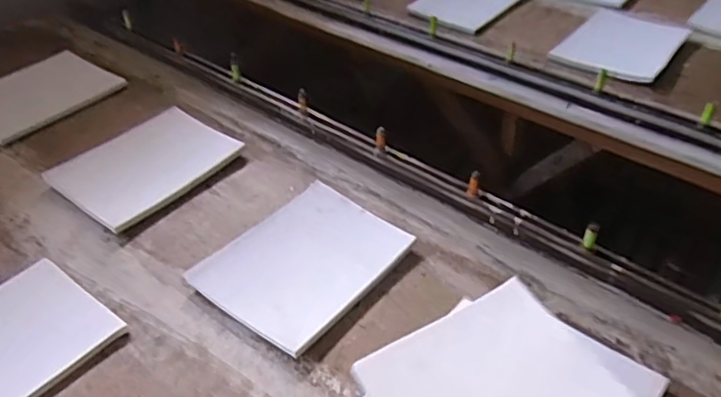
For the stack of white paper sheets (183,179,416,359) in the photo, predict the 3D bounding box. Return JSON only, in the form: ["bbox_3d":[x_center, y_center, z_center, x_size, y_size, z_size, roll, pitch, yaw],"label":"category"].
[{"bbox_3d":[-0.080,0.088,0.875,0.205,0.013,0.262,30,54,28],"label":"stack of white paper sheets"}]

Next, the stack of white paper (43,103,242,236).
[{"bbox_3d":[-0.374,-0.069,1.037,0.206,0.027,0.262,30,53,30],"label":"stack of white paper"}]

